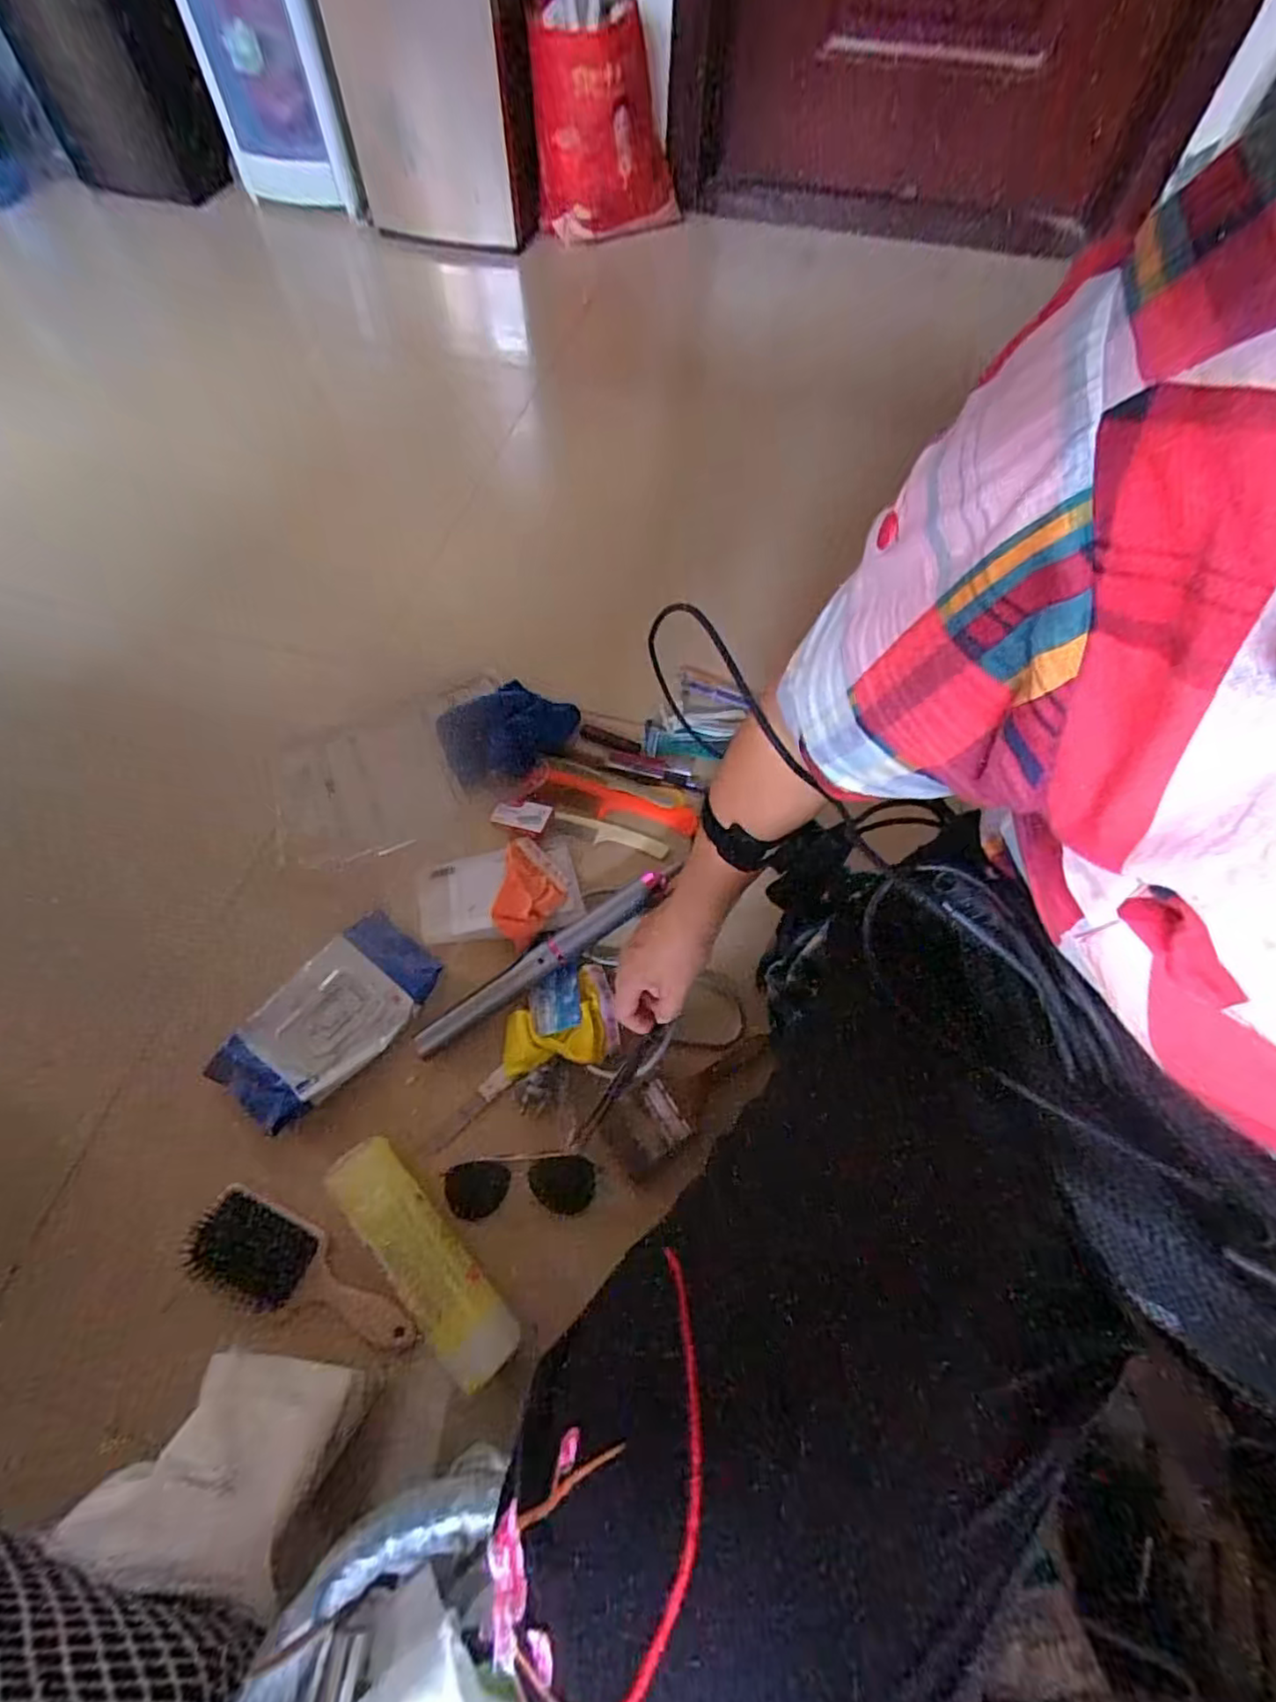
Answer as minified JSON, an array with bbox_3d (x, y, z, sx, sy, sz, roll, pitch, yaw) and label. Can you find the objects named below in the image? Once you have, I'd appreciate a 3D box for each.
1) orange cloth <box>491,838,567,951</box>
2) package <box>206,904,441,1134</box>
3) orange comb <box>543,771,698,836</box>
[{"bbox_3d":[-0.117,0.044,0.723,0.072,0.022,0.123,7,61,3],"label":"orange cloth"},{"bbox_3d":[-0.304,0.164,0.652,0.116,0.030,0.205,33,65,17],"label":"package"},{"bbox_3d":[-0.022,-0.059,0.792,0.190,0.010,0.037,14,61,7],"label":"orange comb"}]

